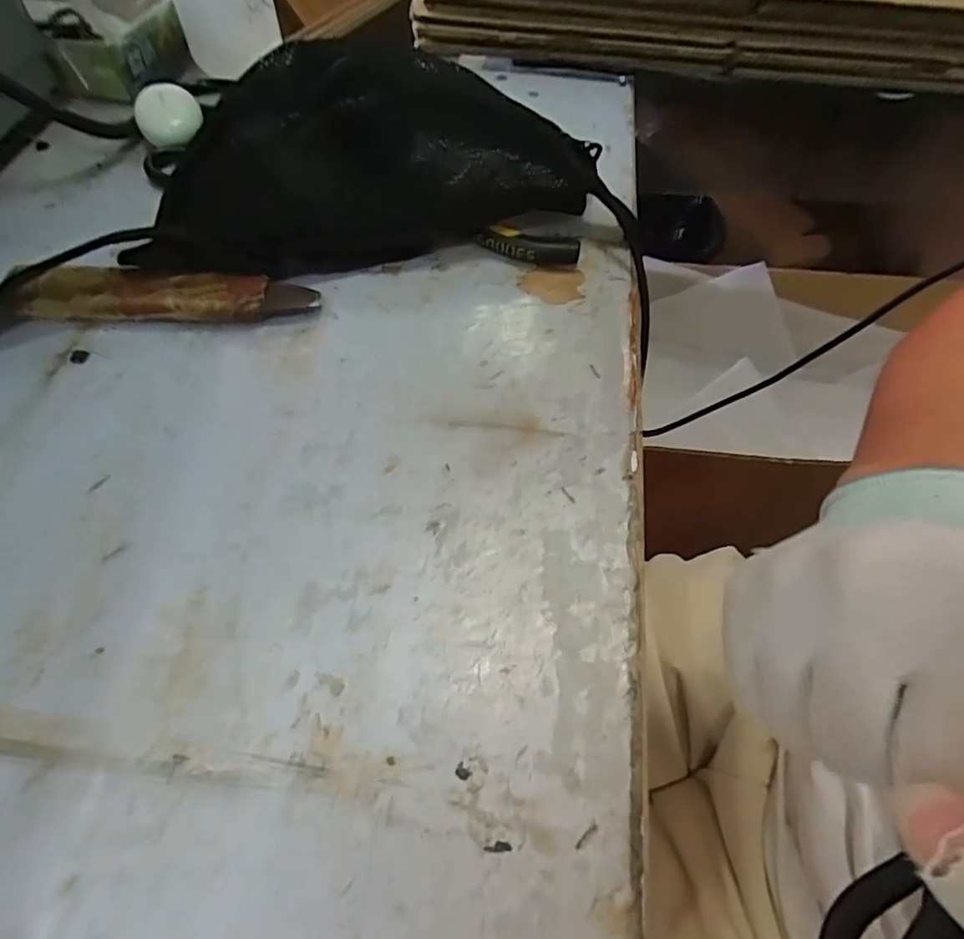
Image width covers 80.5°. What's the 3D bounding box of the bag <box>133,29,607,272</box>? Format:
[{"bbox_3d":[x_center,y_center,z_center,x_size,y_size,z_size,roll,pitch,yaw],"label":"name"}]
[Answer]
[{"bbox_3d":[-0.080,-0.211,0.375,0.305,0.093,0.120,-13,60,-11],"label":"bag"}]

